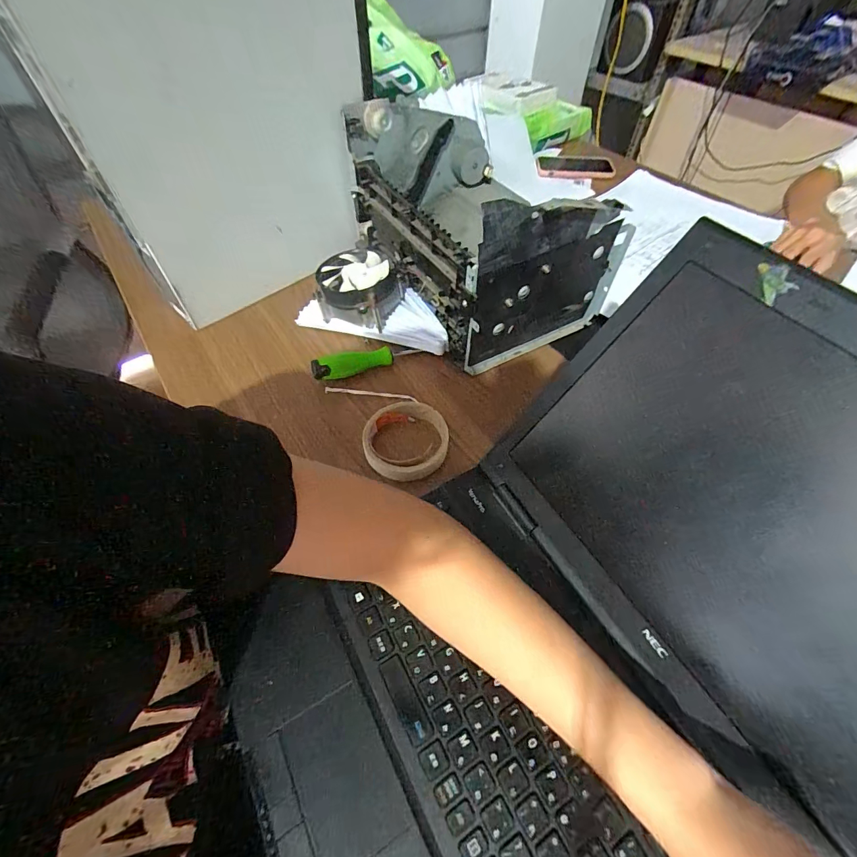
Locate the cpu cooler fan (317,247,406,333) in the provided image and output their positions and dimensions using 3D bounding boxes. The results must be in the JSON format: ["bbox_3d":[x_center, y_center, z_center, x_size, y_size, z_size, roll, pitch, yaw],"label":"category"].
[{"bbox_3d":[-0.092,-0.179,0.508,0.097,0.058,0.094,18,57,12],"label":"cpu cooler fan"}]

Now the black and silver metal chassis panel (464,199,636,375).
[{"bbox_3d":[0.134,-0.166,0.446,0.210,0.181,0.022,-25,59,-17],"label":"black and silver metal chassis panel"}]

